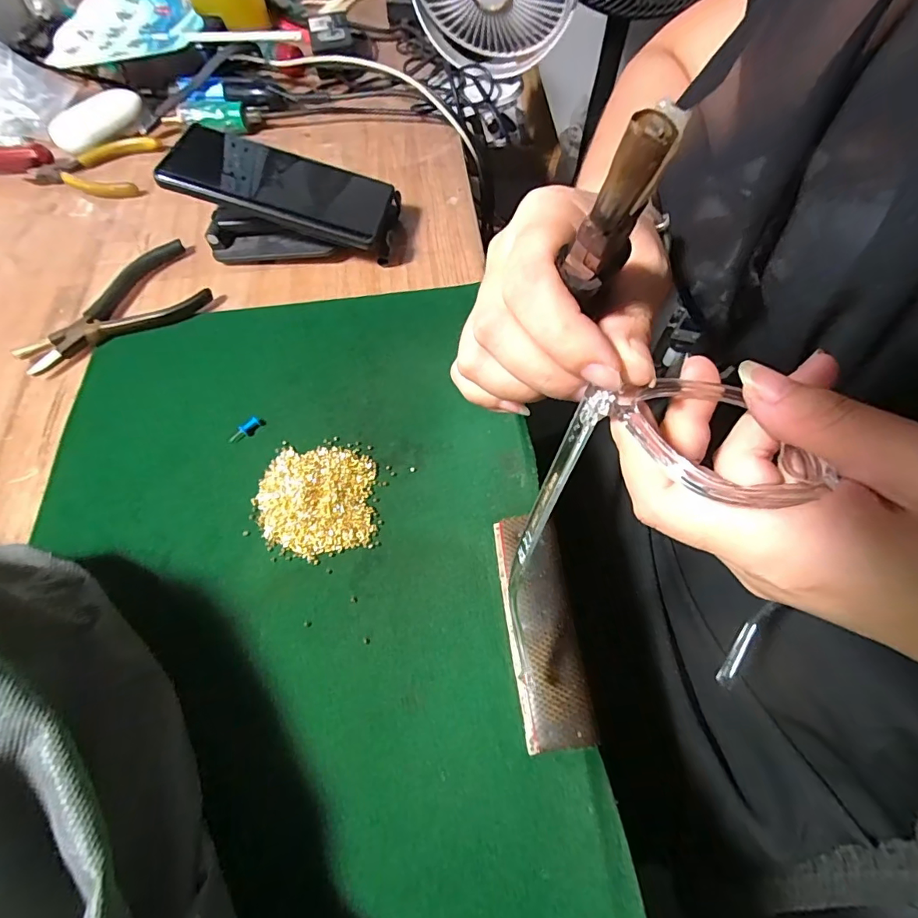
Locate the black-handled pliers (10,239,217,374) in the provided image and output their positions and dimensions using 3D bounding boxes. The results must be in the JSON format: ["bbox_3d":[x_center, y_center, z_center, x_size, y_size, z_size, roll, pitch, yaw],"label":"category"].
[{"bbox_3d":[-0.272,-0.120,0.363,0.137,0.014,0.079,-29,66,-12],"label":"black-handled pliers"}]

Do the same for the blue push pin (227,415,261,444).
[{"bbox_3d":[-0.145,-0.020,0.312,0.023,0.007,0.007,-36,68,-15],"label":"blue push pin"}]

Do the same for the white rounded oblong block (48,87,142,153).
[{"bbox_3d":[-0.355,-0.334,0.460,0.040,0.027,0.087,39,71,19],"label":"white rounded oblong block"}]

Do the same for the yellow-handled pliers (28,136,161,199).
[{"bbox_3d":[-0.356,-0.285,0.449,0.110,0.011,0.083,-1,64,2],"label":"yellow-handled pliers"}]

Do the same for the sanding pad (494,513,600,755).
[{"bbox_3d":[0.044,0.088,0.250,0.036,0.006,0.116,-7,64,-1],"label":"sanding pad"}]

